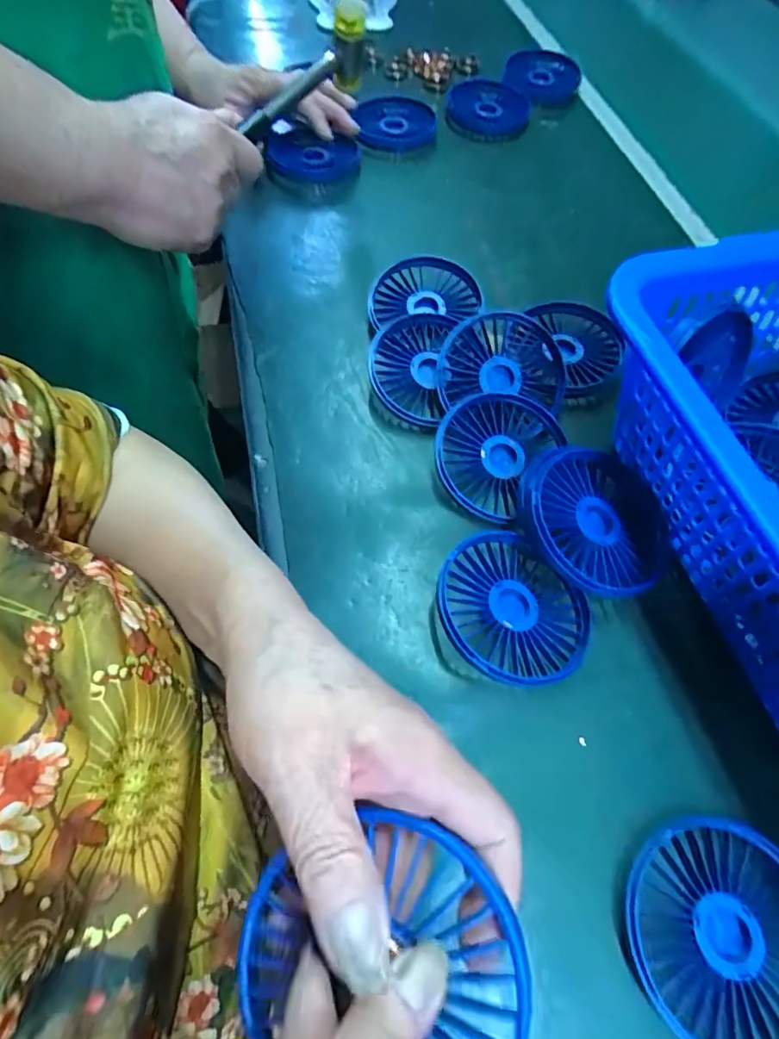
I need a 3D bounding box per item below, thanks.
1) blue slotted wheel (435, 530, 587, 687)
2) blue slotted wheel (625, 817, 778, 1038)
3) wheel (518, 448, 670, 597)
[{"bbox_3d":[0.068,0.051,0.296,0.086,0.015,0.086,9,54,-12],"label":"blue slotted wheel"},{"bbox_3d":[0.149,0.183,0.233,0.083,0.017,0.084,1,62,-2],"label":"blue slotted wheel"},{"bbox_3d":[0.127,0.004,0.318,0.090,0.028,0.093,7,63,-12],"label":"wheel"}]

